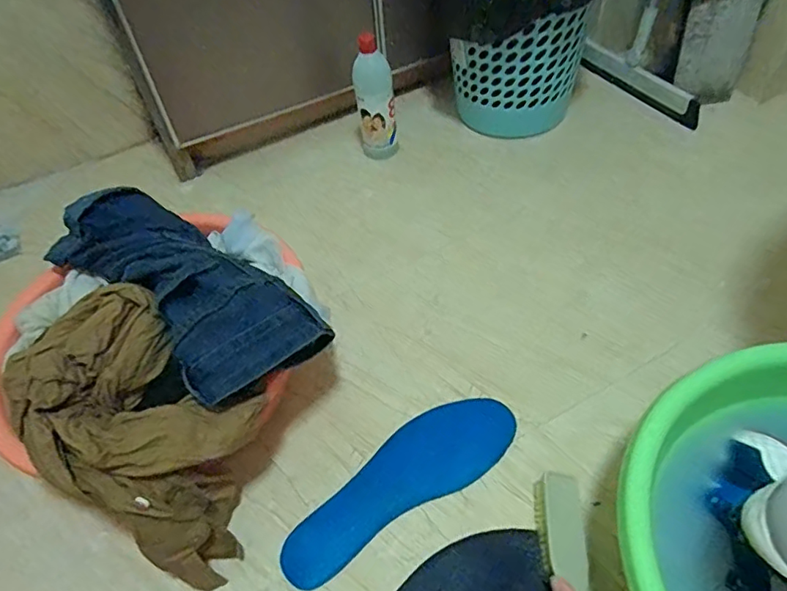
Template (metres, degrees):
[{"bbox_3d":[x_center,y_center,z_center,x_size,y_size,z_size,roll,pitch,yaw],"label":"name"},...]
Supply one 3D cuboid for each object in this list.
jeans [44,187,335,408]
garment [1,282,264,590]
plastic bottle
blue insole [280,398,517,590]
[{"bbox_3d":[-0.231,-0.020,0.566,0.333,0.073,0.132,33,60,28],"label":"jeans"},{"bbox_3d":[-0.228,0.136,0.531,0.203,0.202,0.169,25,58,24],"label":"garment"},{"bbox_3d":[-0.029,-0.307,0.863,0.054,0.186,0.051,12,54,15],"label":"plastic bottle"},{"bbox_3d":[0.008,0.200,0.586,0.281,0.005,0.093,-33,55,-19],"label":"blue insole"}]

